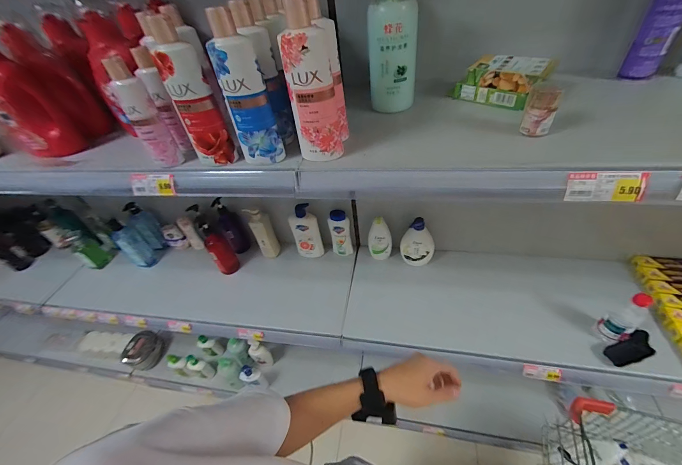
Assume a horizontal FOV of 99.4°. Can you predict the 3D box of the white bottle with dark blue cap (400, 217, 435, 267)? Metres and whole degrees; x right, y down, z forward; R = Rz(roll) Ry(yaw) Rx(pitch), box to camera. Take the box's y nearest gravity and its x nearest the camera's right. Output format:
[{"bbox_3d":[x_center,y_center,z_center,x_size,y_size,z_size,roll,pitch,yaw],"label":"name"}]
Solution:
[{"bbox_3d":[0.261,0.038,0.978,0.107,0.173,0.053,-1,44,7],"label":"white bottle with dark blue cap"}]

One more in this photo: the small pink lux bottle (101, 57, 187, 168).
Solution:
[{"bbox_3d":[-0.320,-0.187,0.472,0.047,0.165,0.040,-34,49,-25],"label":"small pink lux bottle"}]

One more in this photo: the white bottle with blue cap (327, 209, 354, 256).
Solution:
[{"bbox_3d":[-0.001,0.006,1.061,0.071,0.194,0.037,9,46,17],"label":"white bottle with blue cap"}]

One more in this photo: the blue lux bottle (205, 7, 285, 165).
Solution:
[{"bbox_3d":[-0.139,-0.200,0.429,0.062,0.203,0.041,-17,44,-10],"label":"blue lux bottle"}]

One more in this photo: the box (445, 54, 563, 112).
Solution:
[{"bbox_3d":[0.312,-0.293,0.556,0.151,0.063,0.092,30,55,33],"label":"box"}]

